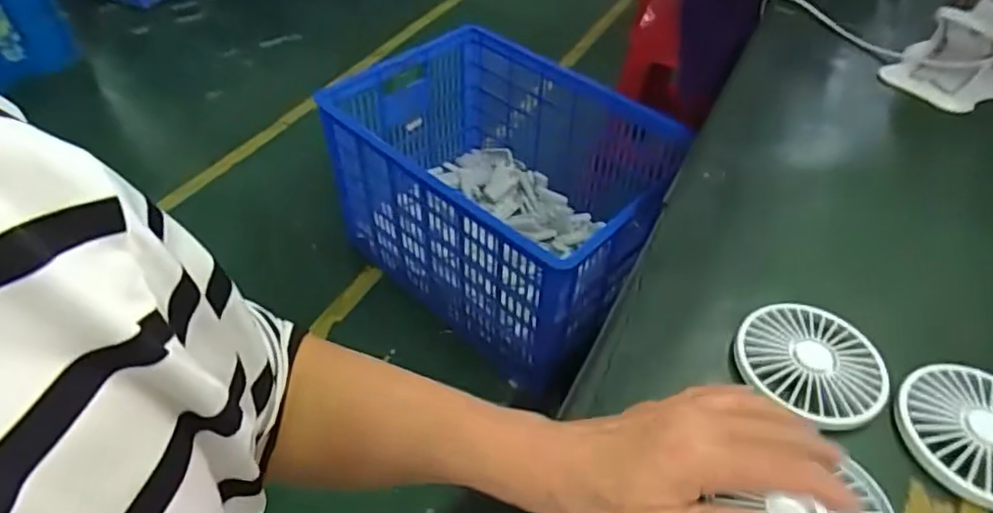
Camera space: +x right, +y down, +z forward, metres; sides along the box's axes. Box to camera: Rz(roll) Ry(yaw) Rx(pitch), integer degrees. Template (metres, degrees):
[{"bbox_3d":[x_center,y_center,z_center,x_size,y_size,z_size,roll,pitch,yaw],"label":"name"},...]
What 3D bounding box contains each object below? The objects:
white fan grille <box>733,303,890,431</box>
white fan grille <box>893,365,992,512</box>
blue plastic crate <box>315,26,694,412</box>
[{"bbox_3d":[0.201,0.066,0.380,0.086,0.012,0.084,1,47,-1],"label":"white fan grille"},{"bbox_3d":[0.283,0.104,0.347,0.087,0.014,0.087,1,47,-1],"label":"white fan grille"},{"bbox_3d":[0.013,-0.153,1.327,0.662,0.374,0.471,31,54,25],"label":"blue plastic crate"}]

